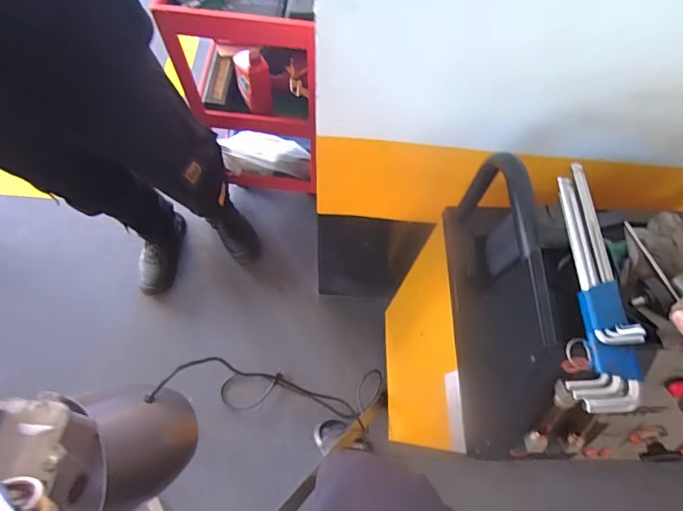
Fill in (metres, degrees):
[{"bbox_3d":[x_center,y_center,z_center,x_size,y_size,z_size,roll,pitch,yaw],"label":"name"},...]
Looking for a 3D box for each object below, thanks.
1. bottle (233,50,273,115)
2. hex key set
[{"bbox_3d":[-0.222,-0.443,1.061,0.084,0.176,0.094,-10,69,-7],"label":"bottle"},{"bbox_3d":[0.226,0.017,0.372,0.050,0.027,0.224,9,68,1],"label":"hex key set"}]

